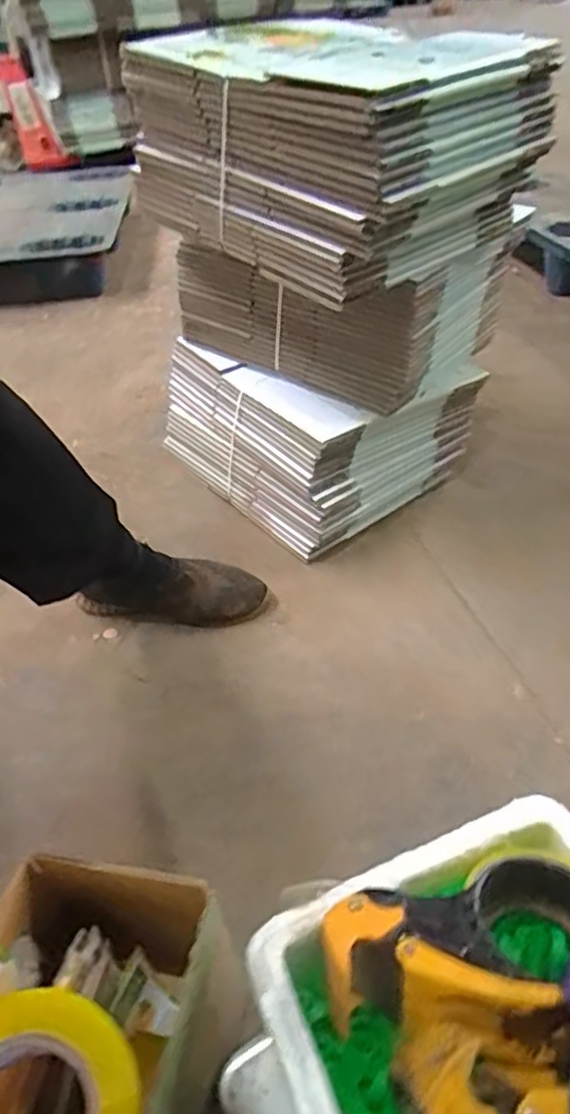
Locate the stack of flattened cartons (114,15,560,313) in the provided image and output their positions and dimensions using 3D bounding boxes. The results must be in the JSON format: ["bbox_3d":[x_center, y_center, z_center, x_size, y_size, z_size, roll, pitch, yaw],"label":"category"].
[{"bbox_3d":[0.070,-0.519,0.850,0.326,0.222,0.398,-34,50,-29],"label":"stack of flattened cartons"}]

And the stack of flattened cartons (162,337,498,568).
[{"bbox_3d":[0.044,-0.233,1.139,0.350,0.215,0.414,-31,48,-26],"label":"stack of flattened cartons"}]

